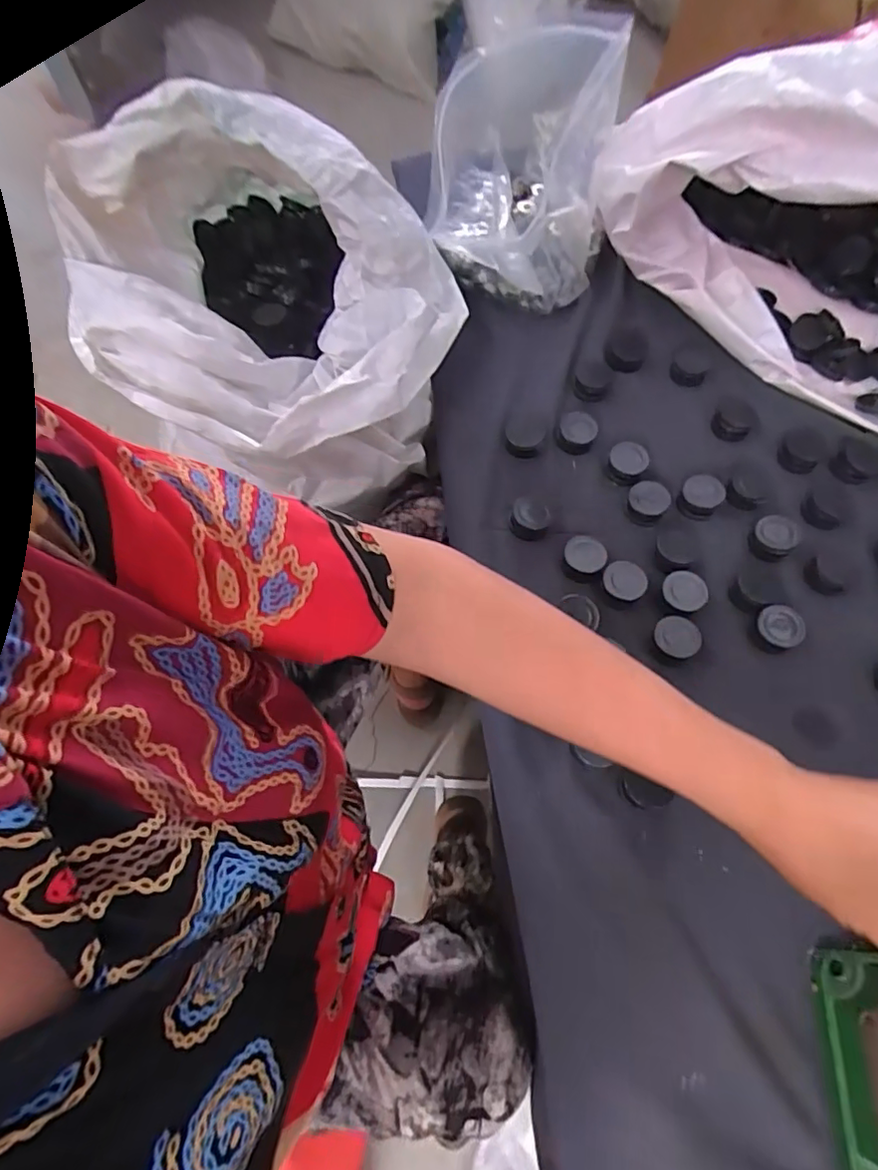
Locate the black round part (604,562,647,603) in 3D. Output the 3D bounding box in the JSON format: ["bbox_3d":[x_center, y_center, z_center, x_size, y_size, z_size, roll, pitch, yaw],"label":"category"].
[{"bbox_3d":[0.142,-0.002,0.438,0.031,0.012,0.030,0,65,-1],"label":"black round part"}]

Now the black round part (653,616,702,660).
[{"bbox_3d":[0.175,0.038,0.420,0.029,0.008,0.035,-49,44,-1],"label":"black round part"}]

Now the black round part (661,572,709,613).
[{"bbox_3d":[0.185,0.005,0.434,0.031,0.010,0.032,-33,70,-15],"label":"black round part"}]

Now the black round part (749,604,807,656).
[{"bbox_3d":[0.253,0.033,0.429,0.028,0.023,0.031,0,65,-1],"label":"black round part"}]

